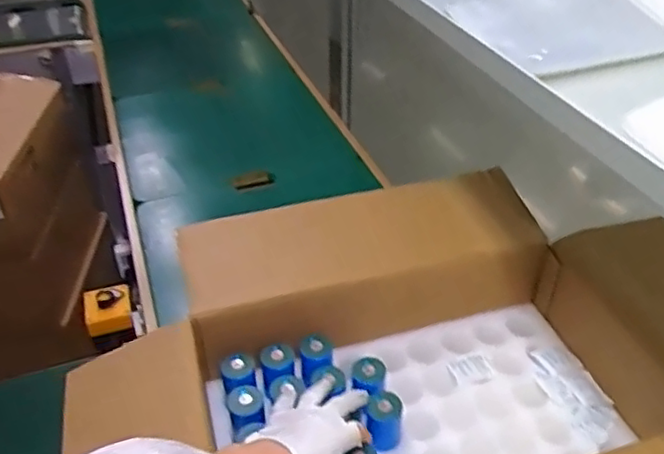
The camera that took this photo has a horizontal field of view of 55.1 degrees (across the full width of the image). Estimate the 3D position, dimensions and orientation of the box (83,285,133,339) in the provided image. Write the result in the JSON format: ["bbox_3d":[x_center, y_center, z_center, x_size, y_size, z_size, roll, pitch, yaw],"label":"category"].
[{"bbox_3d":[-0.385,0.140,1.099,0.073,0.043,0.085,-13,40,-15],"label":"box"}]

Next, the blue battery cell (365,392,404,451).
[{"bbox_3d":[0.059,0.220,0.717,0.040,0.062,0.039,0,38,0],"label":"blue battery cell"}]

